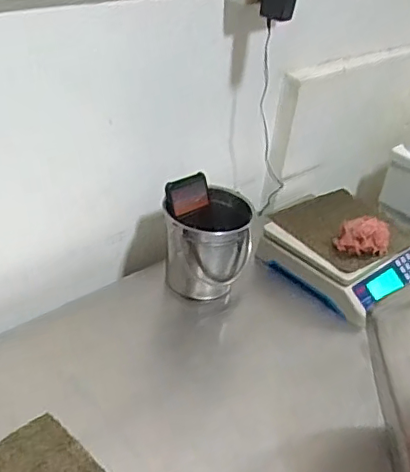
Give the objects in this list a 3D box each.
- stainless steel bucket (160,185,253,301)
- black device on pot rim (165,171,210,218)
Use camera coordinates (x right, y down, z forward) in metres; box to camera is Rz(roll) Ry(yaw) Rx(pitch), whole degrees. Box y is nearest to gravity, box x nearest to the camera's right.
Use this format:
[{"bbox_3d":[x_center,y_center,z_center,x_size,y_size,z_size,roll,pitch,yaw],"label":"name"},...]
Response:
[{"bbox_3d":[0.003,0.014,0.894,0.140,0.155,0.129,5,35,-4],"label":"stainless steel bucket"},{"bbox_3d":[-0.024,-0.063,0.869,0.075,0.052,0.009,-24,9,-31],"label":"black device on pot rim"}]

